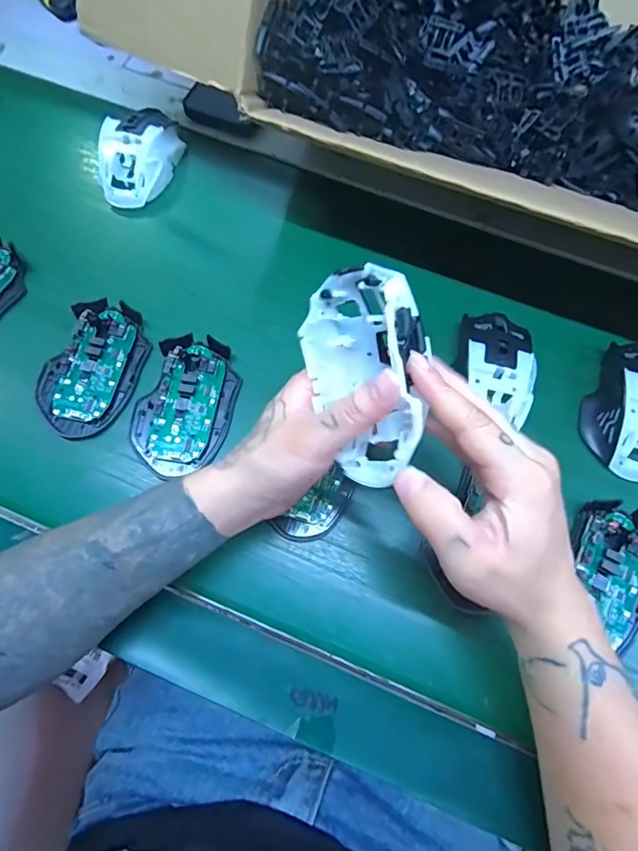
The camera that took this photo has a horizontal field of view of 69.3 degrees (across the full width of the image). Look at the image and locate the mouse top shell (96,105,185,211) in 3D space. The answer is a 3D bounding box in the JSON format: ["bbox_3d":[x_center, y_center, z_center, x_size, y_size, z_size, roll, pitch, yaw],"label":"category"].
[{"bbox_3d":[-0.172,-0.260,0.447,0.063,0.036,0.109,14,74,1],"label":"mouse top shell"}]

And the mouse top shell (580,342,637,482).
[{"bbox_3d":[0.251,-0.016,0.364,0.065,0.033,0.109,14,74,1],"label":"mouse top shell"}]

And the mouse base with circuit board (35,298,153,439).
[{"bbox_3d":[-0.184,-0.049,0.376,0.070,0.015,0.115,20,74,2],"label":"mouse base with circuit board"}]

